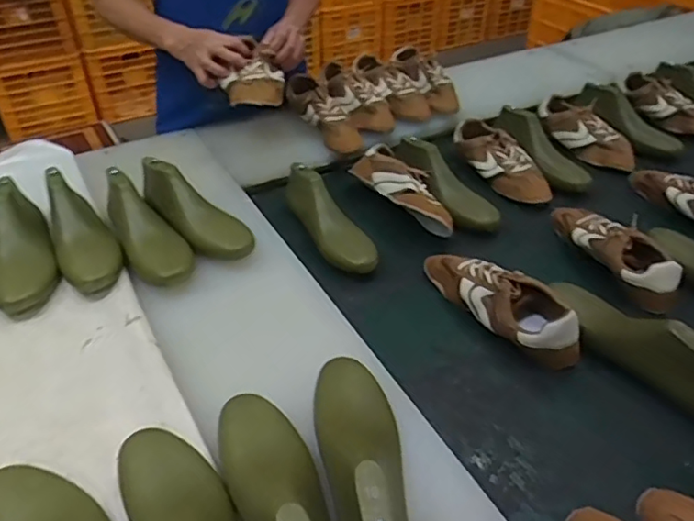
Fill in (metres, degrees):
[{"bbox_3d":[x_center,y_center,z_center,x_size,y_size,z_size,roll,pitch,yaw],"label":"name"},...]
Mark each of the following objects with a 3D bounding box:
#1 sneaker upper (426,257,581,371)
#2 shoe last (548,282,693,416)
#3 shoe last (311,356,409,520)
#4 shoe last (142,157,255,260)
[{"bbox_3d":[0.217,0.049,0.830,0.086,0.071,0.262,-26,46,-26],"label":"sneaker upper"},{"bbox_3d":[0.386,0.097,0.765,0.070,0.084,0.263,-25,45,-25],"label":"shoe last"},{"bbox_3d":[0.012,0.187,0.577,0.095,0.087,0.273,-5,40,-4],"label":"shoe last"},{"bbox_3d":[-0.243,-0.081,0.914,0.239,0.073,0.086,38,51,19],"label":"shoe last"}]

